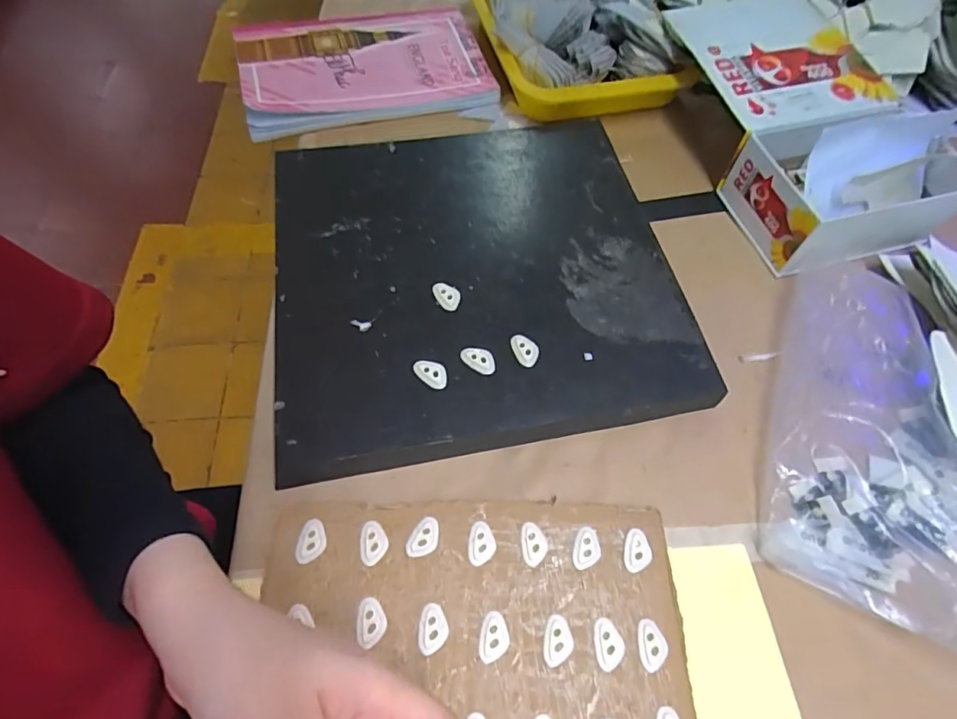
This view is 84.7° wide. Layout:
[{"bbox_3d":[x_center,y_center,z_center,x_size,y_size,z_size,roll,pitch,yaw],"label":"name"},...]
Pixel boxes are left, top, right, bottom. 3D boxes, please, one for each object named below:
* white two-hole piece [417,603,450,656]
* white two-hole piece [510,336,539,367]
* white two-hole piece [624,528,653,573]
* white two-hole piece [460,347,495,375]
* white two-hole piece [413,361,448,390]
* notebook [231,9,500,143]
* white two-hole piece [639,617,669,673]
[{"bbox_3d":[-0.026,0.153,0.298,0.016,0.004,0.026,5,61,0],"label":"white two-hole piece"},{"bbox_3d":[0.033,-0.007,0.369,0.017,0.004,0.024,-14,63,-10],"label":"white two-hole piece"},{"bbox_3d":[0.099,0.118,0.324,0.017,0.004,0.026,10,61,3],"label":"white two-hole piece"},{"bbox_3d":[0.000,-0.001,0.364,0.026,0.004,0.015,23,63,10],"label":"white two-hole piece"},{"bbox_3d":[-0.032,0.008,0.359,0.025,0.004,0.016,36,66,16],"label":"white two-hole piece"},{"bbox_3d":[-0.115,-0.302,0.530,0.244,0.013,0.161,-7,62,-6],"label":"notebook"},{"bbox_3d":[0.099,0.162,0.297,0.016,0.004,0.025,-3,62,-4],"label":"white two-hole piece"}]

